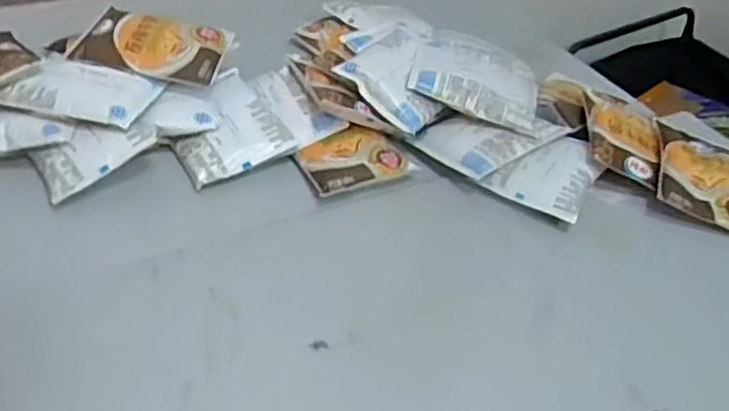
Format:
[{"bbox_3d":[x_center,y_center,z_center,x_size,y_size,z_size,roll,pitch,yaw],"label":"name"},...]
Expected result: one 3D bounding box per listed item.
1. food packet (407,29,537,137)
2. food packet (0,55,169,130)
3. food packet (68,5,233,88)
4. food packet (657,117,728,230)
[{"bbox_3d":[0.120,-0.142,0.724,0.131,0.024,0.172,22,36,-3],"label":"food packet"},{"bbox_3d":[-0.257,-0.100,0.616,0.131,0.031,0.073,5,41,-3],"label":"food packet"},{"bbox_3d":[-0.204,-0.154,0.665,0.133,0.018,0.083,8,54,-4],"label":"food packet"},{"bbox_3d":[0.334,-0.031,0.680,0.096,0.034,0.129,13,41,6],"label":"food packet"}]

